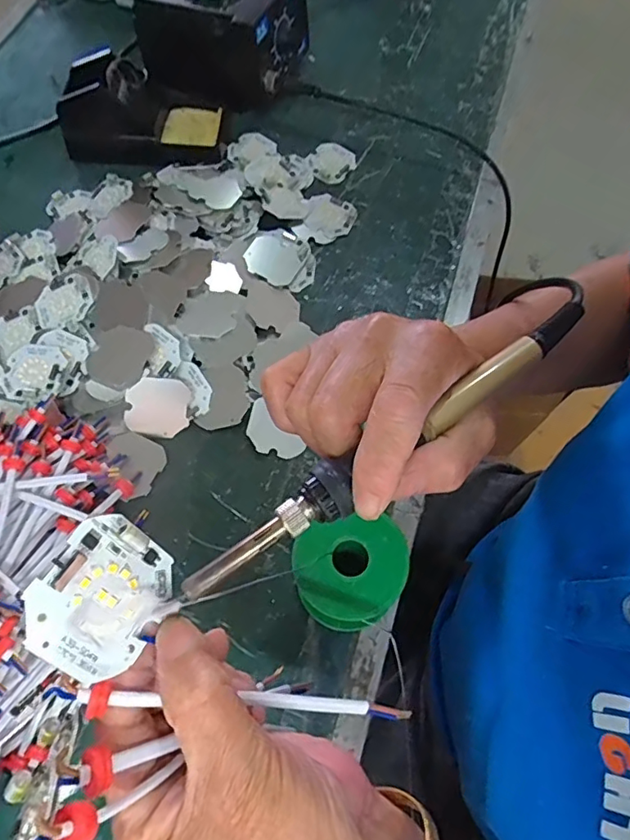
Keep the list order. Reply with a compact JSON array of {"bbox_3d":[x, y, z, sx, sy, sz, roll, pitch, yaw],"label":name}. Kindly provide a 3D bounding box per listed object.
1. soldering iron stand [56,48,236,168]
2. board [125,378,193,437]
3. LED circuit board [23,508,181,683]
[{"bbox_3d":[-0.166,-0.299,0.521,0.151,0.065,0.077,3,64,-2],"label":"soldering iron stand"},{"bbox_3d":[-0.119,-0.010,0.416,0.046,0.045,0.004,1,18,-23],"label":"board"},{"bbox_3d":[-0.069,0.060,0.181,0.007,0.044,0.047,-2,45,46],"label":"LED circuit board"}]

